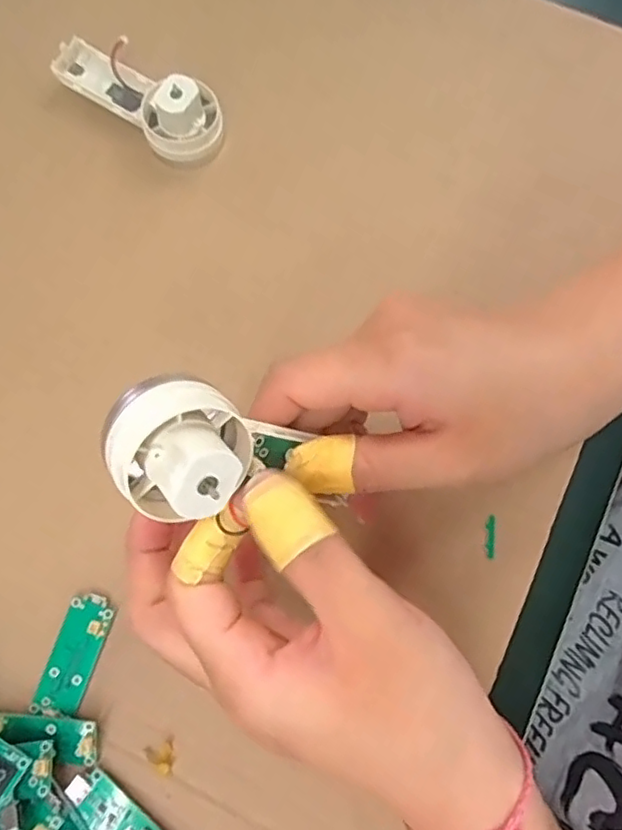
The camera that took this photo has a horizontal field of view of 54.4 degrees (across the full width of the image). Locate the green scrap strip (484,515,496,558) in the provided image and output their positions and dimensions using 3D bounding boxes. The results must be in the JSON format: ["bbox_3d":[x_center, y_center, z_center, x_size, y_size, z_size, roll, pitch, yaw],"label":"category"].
[{"bbox_3d":[0.078,0.053,0.264,0.004,0.004,0.018,6,76,1],"label":"green scrap strip"}]

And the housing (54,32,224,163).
[{"bbox_3d":[-0.086,-0.166,0.308,0.095,0.030,0.038,38,78,8],"label":"housing"}]

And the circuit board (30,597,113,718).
[{"bbox_3d":[-0.099,0.099,0.251,0.019,0.005,0.047,18,76,4],"label":"circuit board"}]

